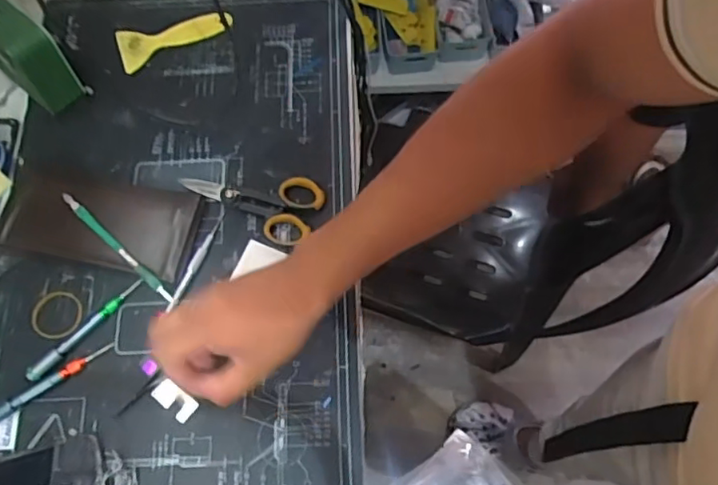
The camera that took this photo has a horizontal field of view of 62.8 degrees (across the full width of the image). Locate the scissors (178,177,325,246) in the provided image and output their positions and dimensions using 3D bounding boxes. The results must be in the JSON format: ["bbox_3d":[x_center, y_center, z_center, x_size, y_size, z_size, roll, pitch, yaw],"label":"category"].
[{"bbox_3d":[-0.098,-0.049,0.563,0.131,0.019,0.066,29,72,10],"label":"scissors"}]

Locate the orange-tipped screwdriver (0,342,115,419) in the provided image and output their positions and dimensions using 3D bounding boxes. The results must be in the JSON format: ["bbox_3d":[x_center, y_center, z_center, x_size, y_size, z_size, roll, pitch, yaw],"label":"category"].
[{"bbox_3d":[-0.269,0.122,0.507,0.119,0.010,0.011,-33,74,-12],"label":"orange-tipped screwdriver"}]

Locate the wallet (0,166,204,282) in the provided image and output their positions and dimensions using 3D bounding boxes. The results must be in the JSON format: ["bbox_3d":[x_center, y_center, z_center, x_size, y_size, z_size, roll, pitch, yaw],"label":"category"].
[{"bbox_3d":[-0.249,-0.023,0.553,0.186,0.027,0.087,10,70,3],"label":"wallet"}]

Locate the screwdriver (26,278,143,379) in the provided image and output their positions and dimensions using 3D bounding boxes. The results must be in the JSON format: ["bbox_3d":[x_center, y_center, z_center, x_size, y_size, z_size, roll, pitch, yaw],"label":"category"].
[{"bbox_3d":[-0.241,0.076,0.524,0.013,0.014,0.119,42,75,13],"label":"screwdriver"}]

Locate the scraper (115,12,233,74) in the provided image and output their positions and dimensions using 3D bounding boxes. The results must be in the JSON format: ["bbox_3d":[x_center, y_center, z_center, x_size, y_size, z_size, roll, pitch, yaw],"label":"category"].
[{"bbox_3d":[-0.199,-0.224,0.637,0.124,0.018,0.050,-13,71,-5],"label":"scraper"}]

